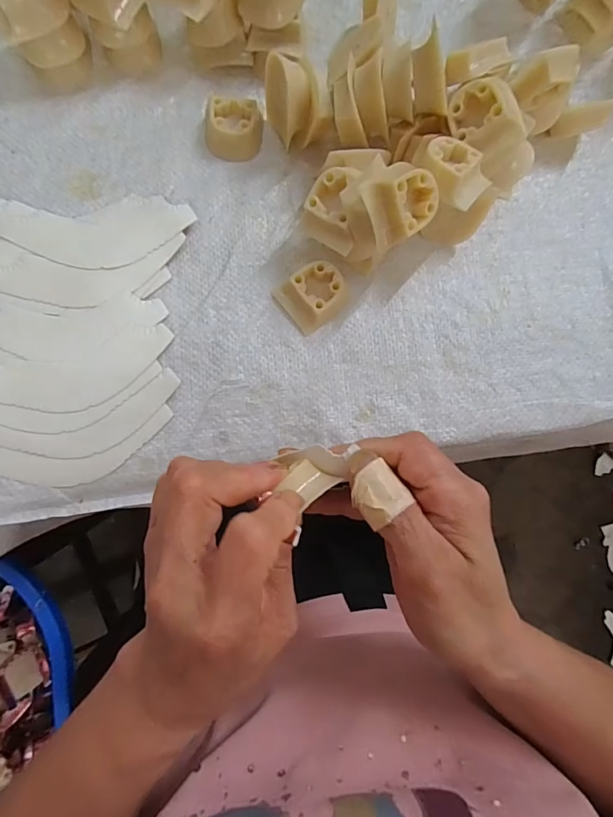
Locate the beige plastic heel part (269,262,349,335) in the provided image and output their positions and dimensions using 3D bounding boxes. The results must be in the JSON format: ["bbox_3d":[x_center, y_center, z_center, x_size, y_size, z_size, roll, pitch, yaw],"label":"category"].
[{"bbox_3d":[0.005,-0.075,0.289,0.040,0.016,0.036,-37,88,-8],"label":"beige plastic heel part"}]

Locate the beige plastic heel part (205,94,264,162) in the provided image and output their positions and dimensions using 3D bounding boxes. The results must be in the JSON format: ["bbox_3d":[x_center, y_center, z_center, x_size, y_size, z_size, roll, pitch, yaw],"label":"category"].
[{"bbox_3d":[-0.049,-0.190,0.298,0.039,0.017,0.036,-2,84,-5],"label":"beige plastic heel part"}]

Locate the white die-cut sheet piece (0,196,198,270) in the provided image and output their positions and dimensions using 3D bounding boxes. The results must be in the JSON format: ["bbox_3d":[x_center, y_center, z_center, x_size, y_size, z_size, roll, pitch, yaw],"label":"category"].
[{"bbox_3d":[-0.146,-0.113,0.284,0.139,0.006,0.048,-5,84,-6],"label":"white die-cut sheet piece"}]

